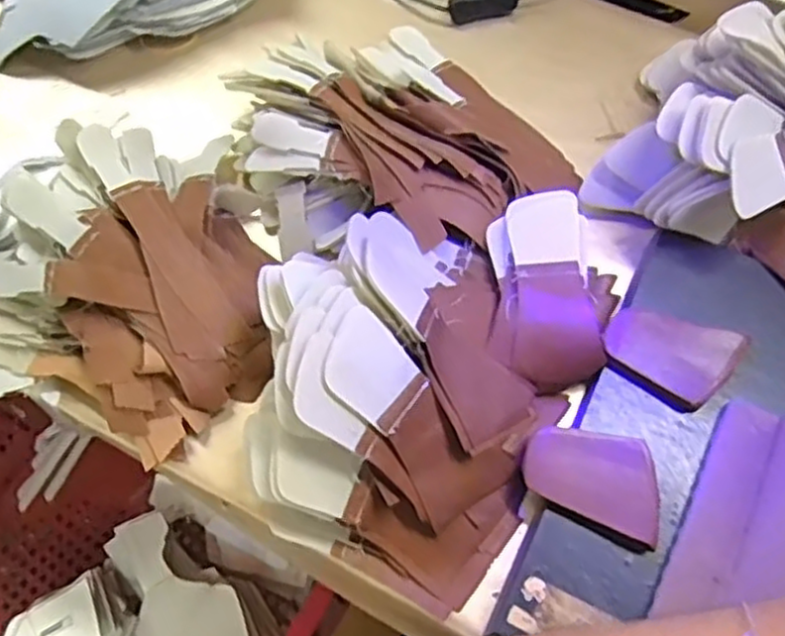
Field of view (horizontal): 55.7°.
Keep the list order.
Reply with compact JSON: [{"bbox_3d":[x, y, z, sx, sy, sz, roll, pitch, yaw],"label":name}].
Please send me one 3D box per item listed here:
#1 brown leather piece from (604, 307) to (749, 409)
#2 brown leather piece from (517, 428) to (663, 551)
[{"bbox_3d":[0.182,0.019,0.487,0.077,0.008,0.059,34,78,21],"label":"brown leather piece"},{"bbox_3d":[0.124,0.095,0.453,0.085,0.011,0.055,24,68,12],"label":"brown leather piece"}]

